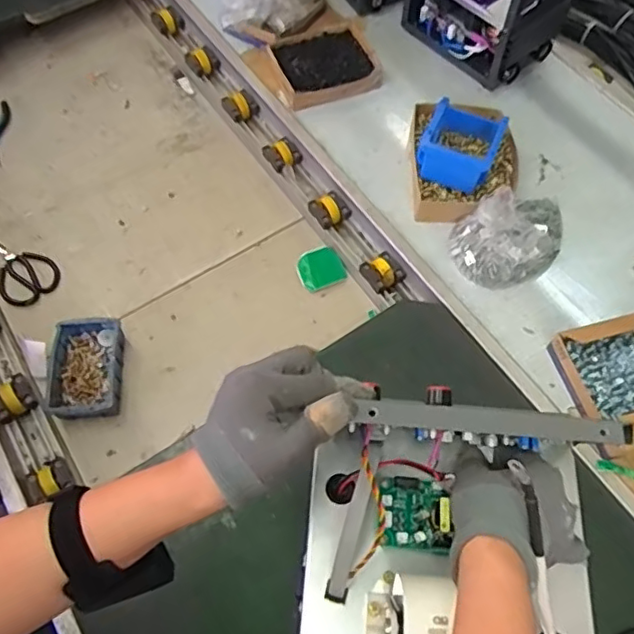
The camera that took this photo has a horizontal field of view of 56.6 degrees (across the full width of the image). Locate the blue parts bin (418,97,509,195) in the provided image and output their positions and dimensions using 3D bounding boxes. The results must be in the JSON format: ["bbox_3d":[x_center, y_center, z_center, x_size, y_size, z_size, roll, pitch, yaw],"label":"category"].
[{"bbox_3d":[0.223,-0.270,0.905,0.113,0.064,0.145,22,65,11],"label":"blue parts bin"}]

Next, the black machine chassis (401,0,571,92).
[{"bbox_3d":[0.289,-0.554,1.026,0.145,0.179,0.249,-40,70,-19],"label":"black machine chassis"}]

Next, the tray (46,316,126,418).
[{"bbox_3d":[-0.340,0.078,0.866,0.103,0.043,0.148,-2,63,-2],"label":"tray"}]

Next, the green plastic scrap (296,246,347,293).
[{"bbox_3d":[0.005,-0.079,0.963,0.073,0.007,0.070,-20,65,-11],"label":"green plastic scrap"}]

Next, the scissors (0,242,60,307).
[{"bbox_3d":[-0.489,-0.081,0.958,0.148,0.012,0.092,40,69,17],"label":"scissors"}]

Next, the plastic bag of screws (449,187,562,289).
[{"bbox_3d":[0.292,-0.123,0.852,0.173,0.104,0.115,-16,64,-9],"label":"plastic bag of screws"}]

